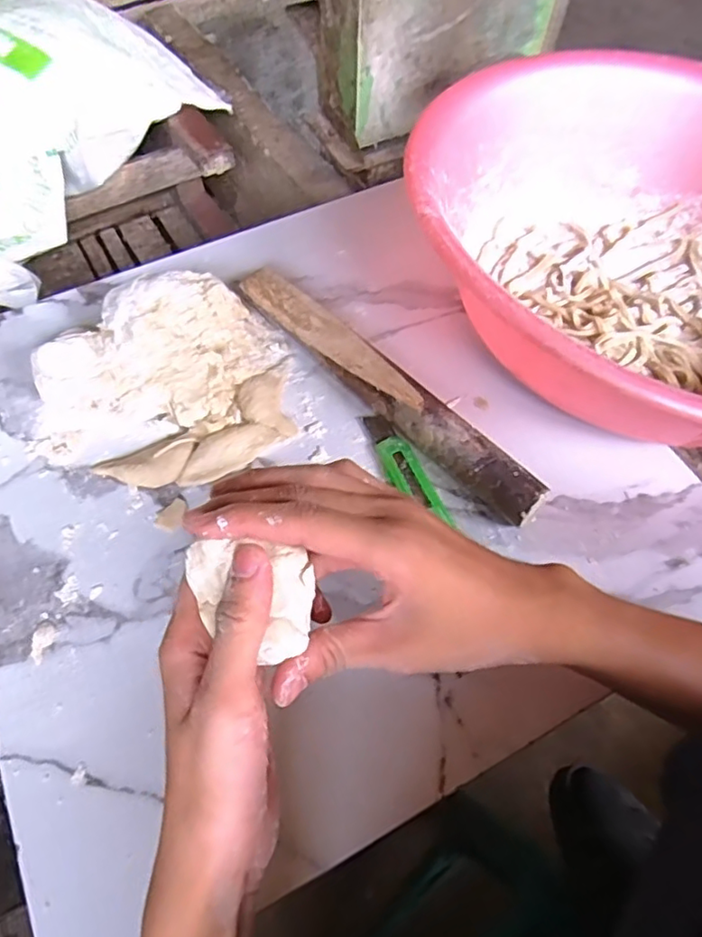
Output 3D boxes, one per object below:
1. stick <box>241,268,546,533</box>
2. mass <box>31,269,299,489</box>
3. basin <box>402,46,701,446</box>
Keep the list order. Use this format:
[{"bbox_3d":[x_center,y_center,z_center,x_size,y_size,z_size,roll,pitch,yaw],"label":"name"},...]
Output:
[{"bbox_3d":[0.019,-0.068,0.458,0.042,0.035,0.303,-38,68,-20],"label":"stick"},{"bbox_3d":[-0.145,-0.069,0.453,0.201,0.048,0.163,-22,64,-13],"label":"mass"},{"bbox_3d":[0.254,-0.172,0.467,0.402,0.126,0.400,1,61,-1],"label":"basin"}]

